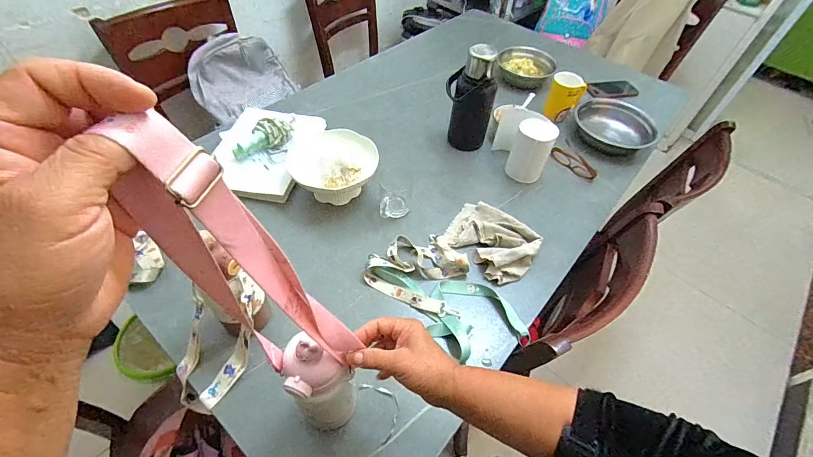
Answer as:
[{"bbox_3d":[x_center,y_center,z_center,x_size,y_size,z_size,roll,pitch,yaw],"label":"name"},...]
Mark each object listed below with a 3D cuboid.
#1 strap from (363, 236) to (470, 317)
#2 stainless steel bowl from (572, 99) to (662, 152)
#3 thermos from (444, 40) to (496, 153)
[{"bbox_3d":[0.026,0.068,0.725,0.182,0.034,0.158,23,53,13],"label":"strap"},{"bbox_3d":[0.533,-0.259,0.977,0.175,0.064,0.192,2,52,-3],"label":"stainless steel bowl"},{"bbox_3d":[0.148,-0.304,0.884,0.115,0.233,0.079,13,52,5],"label":"thermos"}]

